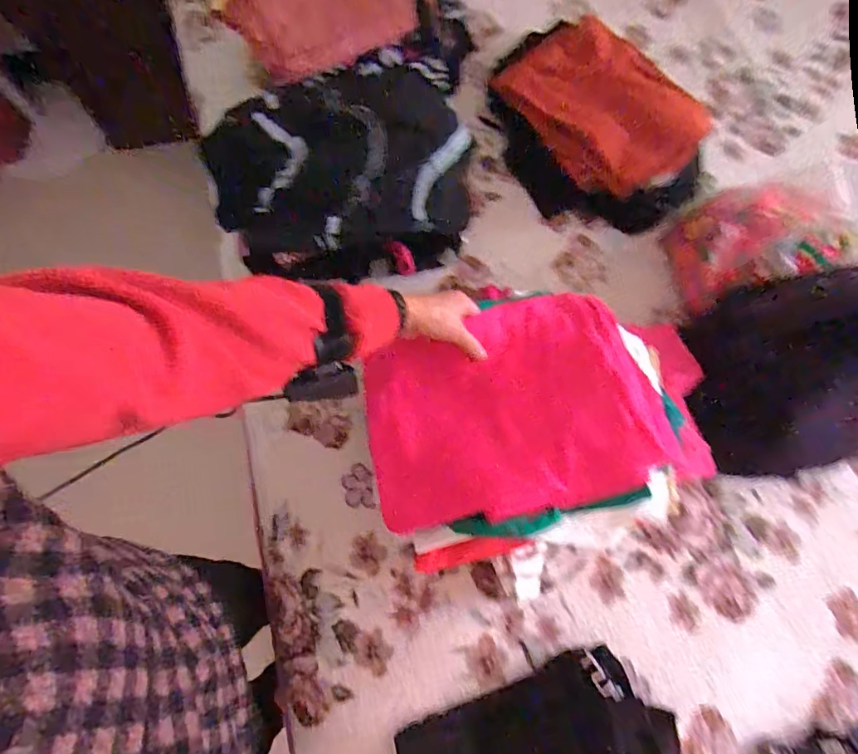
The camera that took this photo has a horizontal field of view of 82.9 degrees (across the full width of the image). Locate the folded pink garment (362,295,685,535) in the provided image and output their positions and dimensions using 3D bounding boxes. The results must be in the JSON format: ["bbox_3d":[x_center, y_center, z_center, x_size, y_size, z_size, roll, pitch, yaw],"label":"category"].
[{"bbox_3d":[0.088,0.034,0.523,0.307,0.021,0.221,-16,74,-4],"label":"folded pink garment"}]

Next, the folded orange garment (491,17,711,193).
[{"bbox_3d":[0.272,-0.432,0.774,0.211,0.086,0.314,-41,78,-11],"label":"folded orange garment"}]

